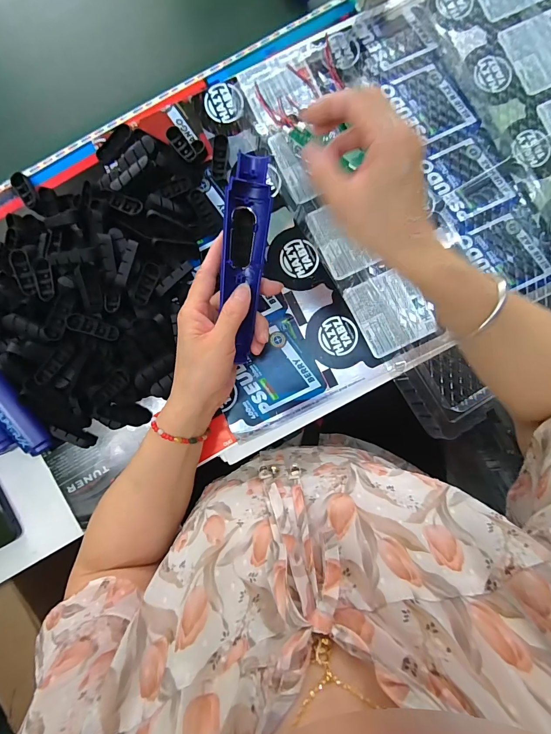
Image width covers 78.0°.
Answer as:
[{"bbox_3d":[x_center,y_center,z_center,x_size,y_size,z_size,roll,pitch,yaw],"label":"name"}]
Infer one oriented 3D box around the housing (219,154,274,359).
[{"bbox_3d":[-0.027,-0.089,0.302,0.037,0.024,0.172,4,106,-1],"label":"housing"}]

